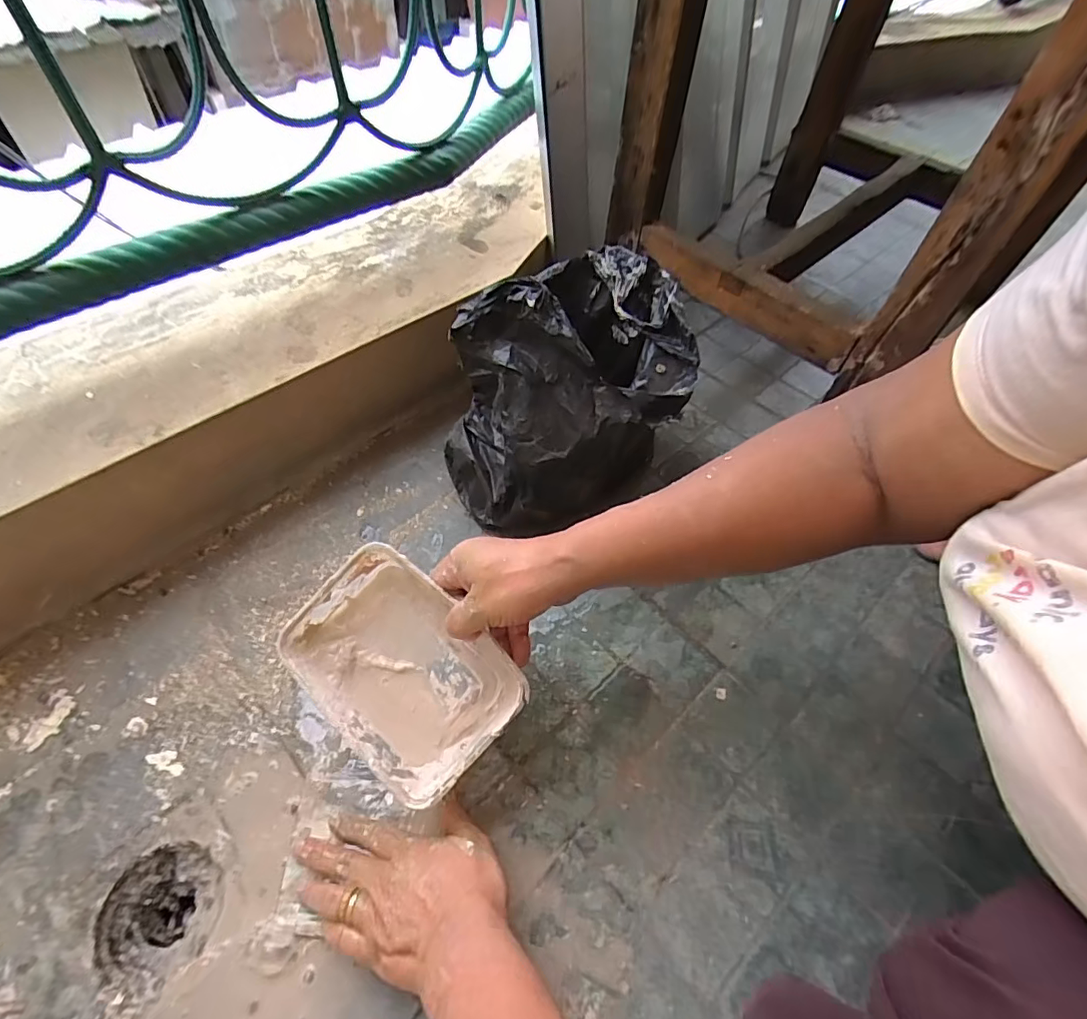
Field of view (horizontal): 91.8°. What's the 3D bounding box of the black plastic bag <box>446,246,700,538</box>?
[{"bbox_3d":[0.017,-0.127,0.550,0.241,0.228,0.230,-8,54,-8],"label":"black plastic bag"}]

